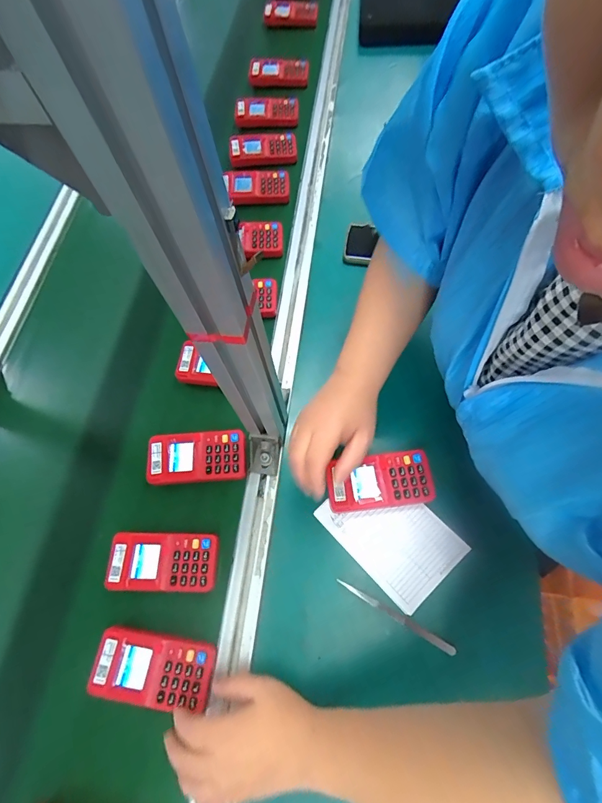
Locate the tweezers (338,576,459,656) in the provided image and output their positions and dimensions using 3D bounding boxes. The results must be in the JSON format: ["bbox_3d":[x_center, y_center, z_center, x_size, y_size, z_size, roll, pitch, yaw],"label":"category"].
[{"bbox_3d":[0.100,0.230,0.410,0.132,0.007,0.008,27,69,13],"label":"tweezers"}]

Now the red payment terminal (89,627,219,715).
[{"bbox_3d":[-0.153,0.277,0.394,0.122,0.013,0.063,6,63,5],"label":"red payment terminal"}]

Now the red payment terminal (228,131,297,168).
[{"bbox_3d":[-0.069,-0.453,0.682,0.118,0.027,0.061,-5,66,0],"label":"red payment terminal"}]

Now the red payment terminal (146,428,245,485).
[{"bbox_3d":[-0.134,0.073,0.491,0.124,0.027,0.064,-5,66,0],"label":"red payment terminal"}]

